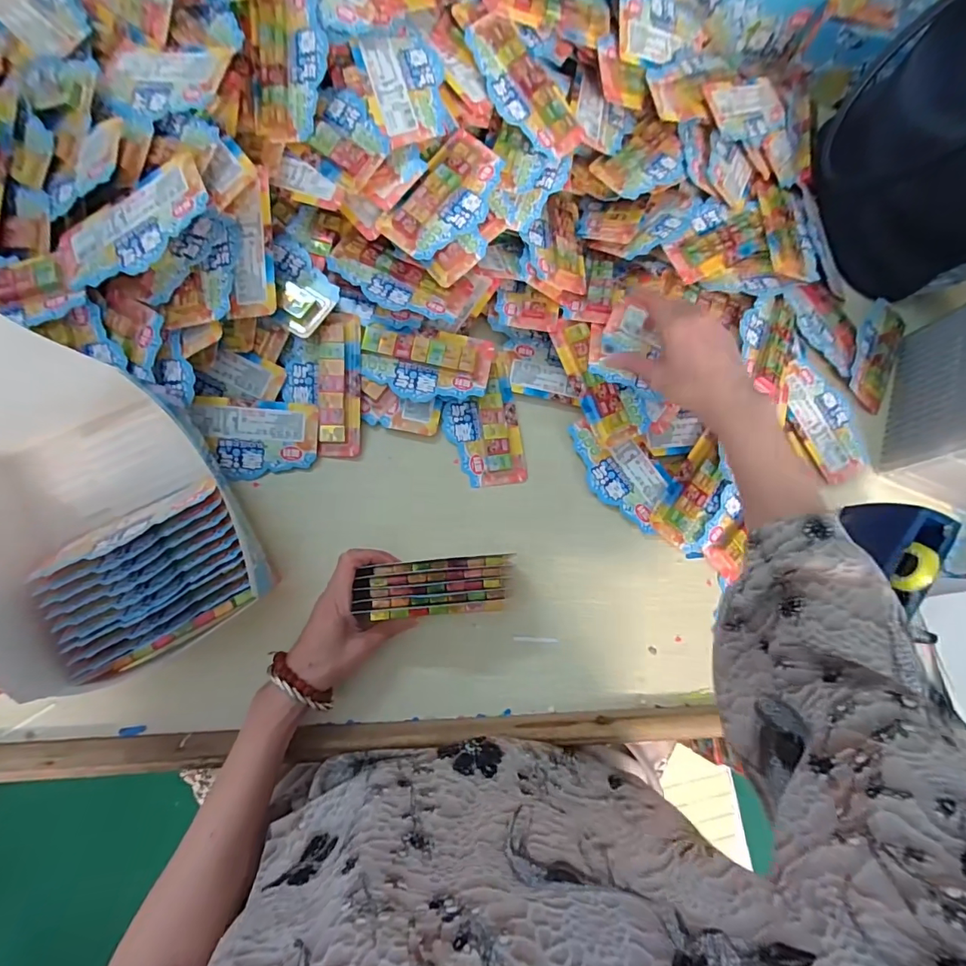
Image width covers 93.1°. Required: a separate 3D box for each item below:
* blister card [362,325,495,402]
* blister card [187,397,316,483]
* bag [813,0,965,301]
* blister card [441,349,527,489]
[{"bbox_3d":[-0.058,-0.124,0.479,0.132,0.015,0.072,4,77,-6],"label":"blister card"},{"bbox_3d":[-0.227,-0.044,0.460,0.115,0.009,0.078,3,89,-8],"label":"blister card"},{"bbox_3d":[0.490,-0.405,0.484,0.130,0.196,0.329,3,77,-7],"label":"bag"},{"bbox_3d":[0.000,-0.067,0.494,0.079,0.012,0.141,-7,78,-9],"label":"blister card"}]

